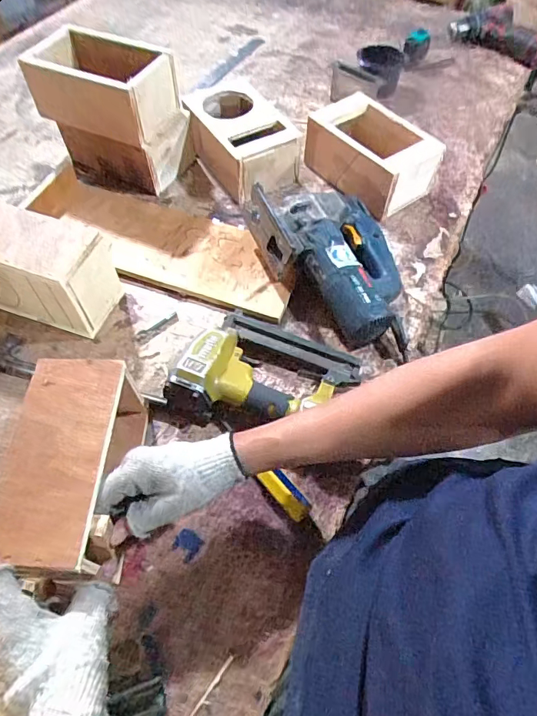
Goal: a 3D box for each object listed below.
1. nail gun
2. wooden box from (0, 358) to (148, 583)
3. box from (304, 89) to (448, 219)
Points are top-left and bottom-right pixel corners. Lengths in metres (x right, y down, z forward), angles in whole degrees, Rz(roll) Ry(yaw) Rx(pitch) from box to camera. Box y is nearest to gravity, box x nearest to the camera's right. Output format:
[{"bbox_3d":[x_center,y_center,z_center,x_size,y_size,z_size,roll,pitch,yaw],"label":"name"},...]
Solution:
[{"bbox_3d":[-0.003,0.016,0.554,0.180,0.053,0.170,26,61,15],"label":"nail gun"},{"bbox_3d":[-0.188,0.112,0.464,0.098,0.118,0.192,0,58,2],"label":"wooden box"},{"bbox_3d":[0.176,-0.337,0.770,0.134,0.099,0.197,-29,63,-18],"label":"box"}]

